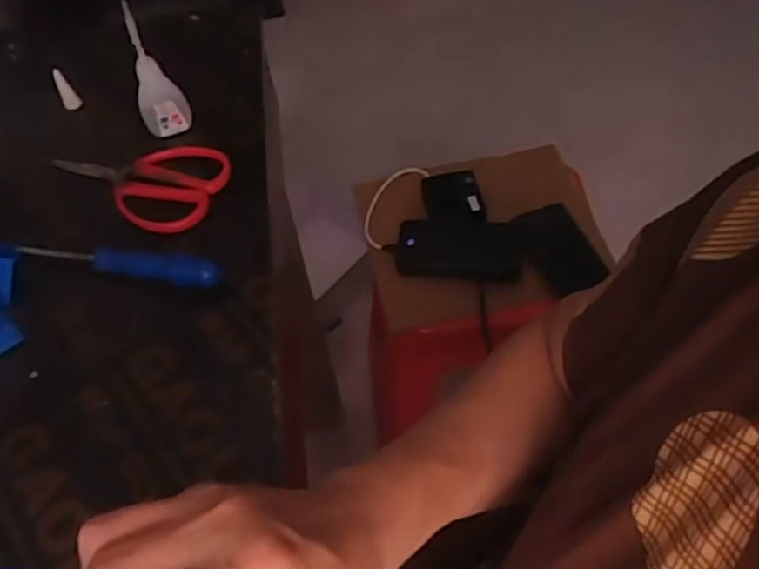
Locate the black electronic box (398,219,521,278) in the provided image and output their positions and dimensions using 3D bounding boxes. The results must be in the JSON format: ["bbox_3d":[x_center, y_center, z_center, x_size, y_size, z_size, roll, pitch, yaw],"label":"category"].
[{"bbox_3d":[0.098,-0.044,0.843,0.148,0.027,0.076,2,53,7],"label":"black electronic box"}]

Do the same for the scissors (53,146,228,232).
[{"bbox_3d":[-0.175,-0.084,0.508,0.131,0.010,0.080,21,58,19],"label":"scissors"}]

